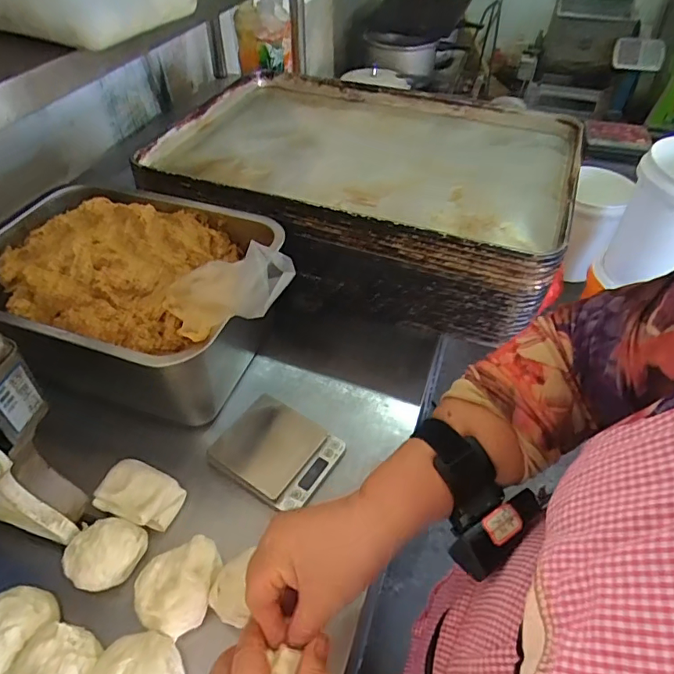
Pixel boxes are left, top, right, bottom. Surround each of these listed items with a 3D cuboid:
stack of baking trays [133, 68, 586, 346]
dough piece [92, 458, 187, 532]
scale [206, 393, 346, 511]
[{"bbox_3d":[0.051,-0.247,0.794,0.579,0.155,0.424,15,49,15],"label":"stack of baking trays"},{"bbox_3d":[-0.203,0.163,0.507,0.079,0.029,0.054,15,48,14],"label":"dough piece"},{"bbox_3d":[-0.066,0.127,0.556,0.122,0.017,0.106,26,52,23],"label":"scale"}]

